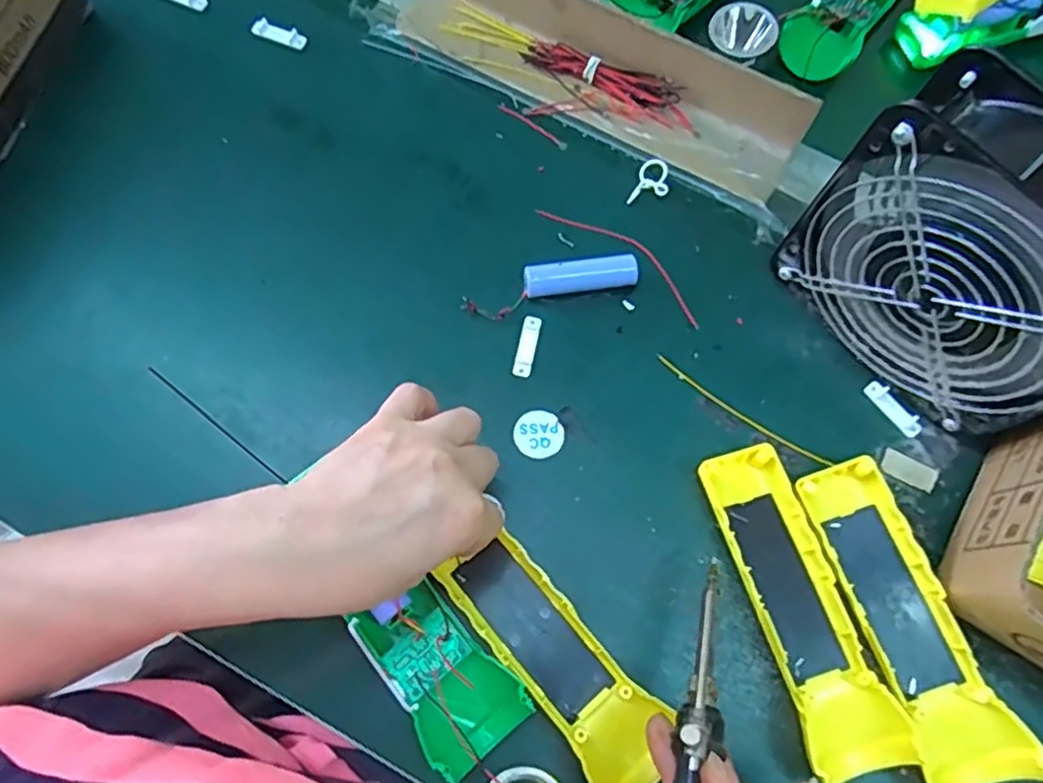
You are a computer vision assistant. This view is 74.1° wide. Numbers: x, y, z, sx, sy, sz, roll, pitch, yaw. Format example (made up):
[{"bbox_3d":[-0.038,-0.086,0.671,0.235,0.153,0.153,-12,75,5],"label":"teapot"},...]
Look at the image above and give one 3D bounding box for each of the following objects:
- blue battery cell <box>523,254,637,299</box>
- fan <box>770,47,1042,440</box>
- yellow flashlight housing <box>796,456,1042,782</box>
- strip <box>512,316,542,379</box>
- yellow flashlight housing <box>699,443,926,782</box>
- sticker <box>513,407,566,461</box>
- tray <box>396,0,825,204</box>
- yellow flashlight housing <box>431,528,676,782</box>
[{"bbox_3d":[0.035,-0.068,0.411,0.067,0.016,0.019,-6,72,-4],"label":"blue battery cell"},{"bbox_3d":[0.221,-0.062,0.344,0.069,0.146,0.151,-40,77,-14],"label":"fan"},{"bbox_3d":[0.191,0.114,0.347,0.046,0.028,0.160,-18,73,-8],"label":"yellow flashlight housing"},{"bbox_3d":[0.003,-0.026,0.401,0.010,0.004,0.038,13,71,3],"label":"strip"},{"bbox_3d":[0.140,0.109,0.353,0.046,0.023,0.164,-16,73,-7],"label":"yellow flashlight housing"},{"bbox_3d":[0.010,0.024,0.387,0.028,0.004,0.028,-6,72,-4],"label":"sticker"},{"bbox_3d":[0.044,-0.213,0.446,0.285,0.039,0.065,29,73,8],"label":"tray"},{"bbox_3d":[0.020,0.133,0.335,0.043,0.020,0.137,-37,81,-13],"label":"yellow flashlight housing"}]

